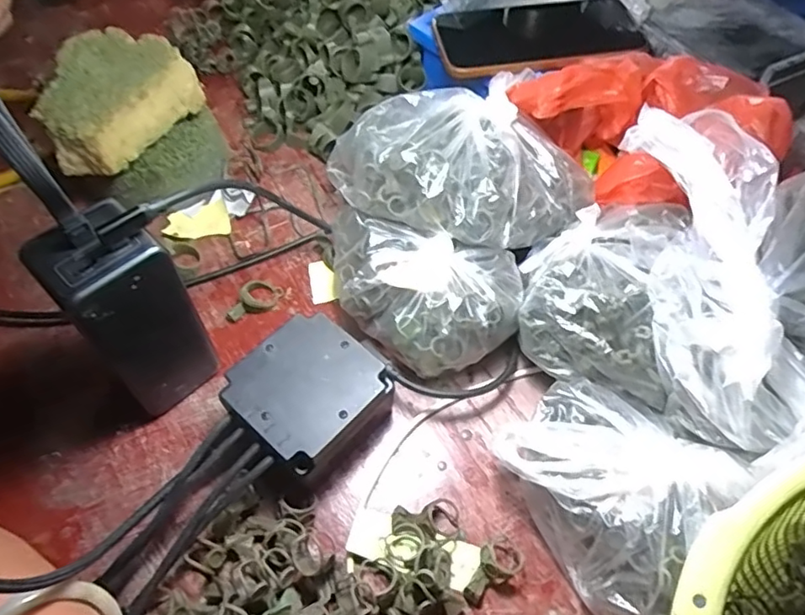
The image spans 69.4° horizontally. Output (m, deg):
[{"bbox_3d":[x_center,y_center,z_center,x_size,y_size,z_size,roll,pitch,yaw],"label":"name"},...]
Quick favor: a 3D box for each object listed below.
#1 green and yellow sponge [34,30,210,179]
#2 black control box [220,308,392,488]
[{"bbox_3d":[-0.214,-0.151,0.417,0.087,0.044,0.104,27,61,16],"label":"green and yellow sponge"},{"bbox_3d":[-0.056,0.055,0.353,0.074,0.048,0.081,37,64,21],"label":"black control box"}]

